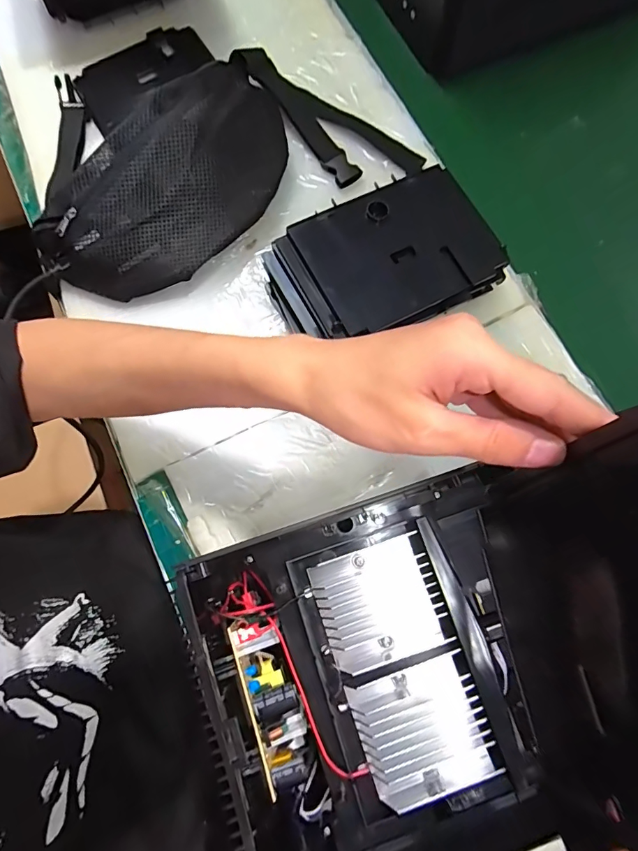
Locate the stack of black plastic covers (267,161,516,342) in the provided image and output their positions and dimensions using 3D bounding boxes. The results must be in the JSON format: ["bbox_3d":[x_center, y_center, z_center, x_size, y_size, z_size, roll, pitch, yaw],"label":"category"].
[{"bbox_3d":[0.064,-0.148,0.415,0.189,0.060,0.127,-26,79,-7],"label":"stack of black plastic covers"}]

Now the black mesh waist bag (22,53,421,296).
[{"bbox_3d":[-0.108,-0.269,0.437,0.381,0.073,0.187,-34,80,-9],"label":"black mesh waist bag"}]

